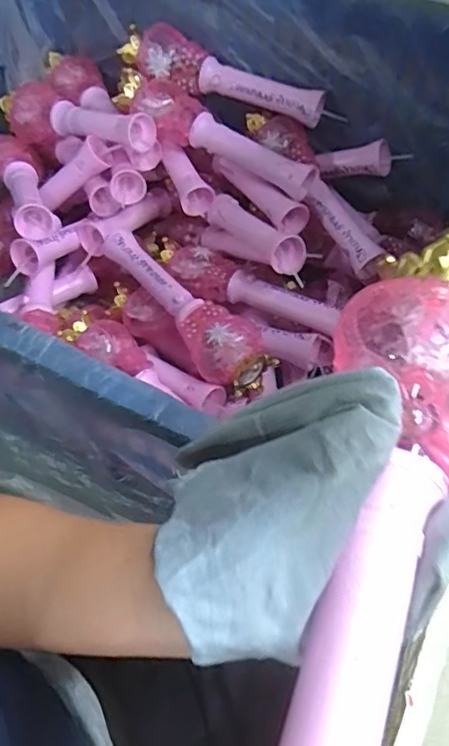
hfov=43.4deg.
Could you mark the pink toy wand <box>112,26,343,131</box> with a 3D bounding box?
[{"bbox_3d":[0.008,-0.434,0.818,0.332,0.078,0.072,14,61,6],"label":"pink toy wand"}]

